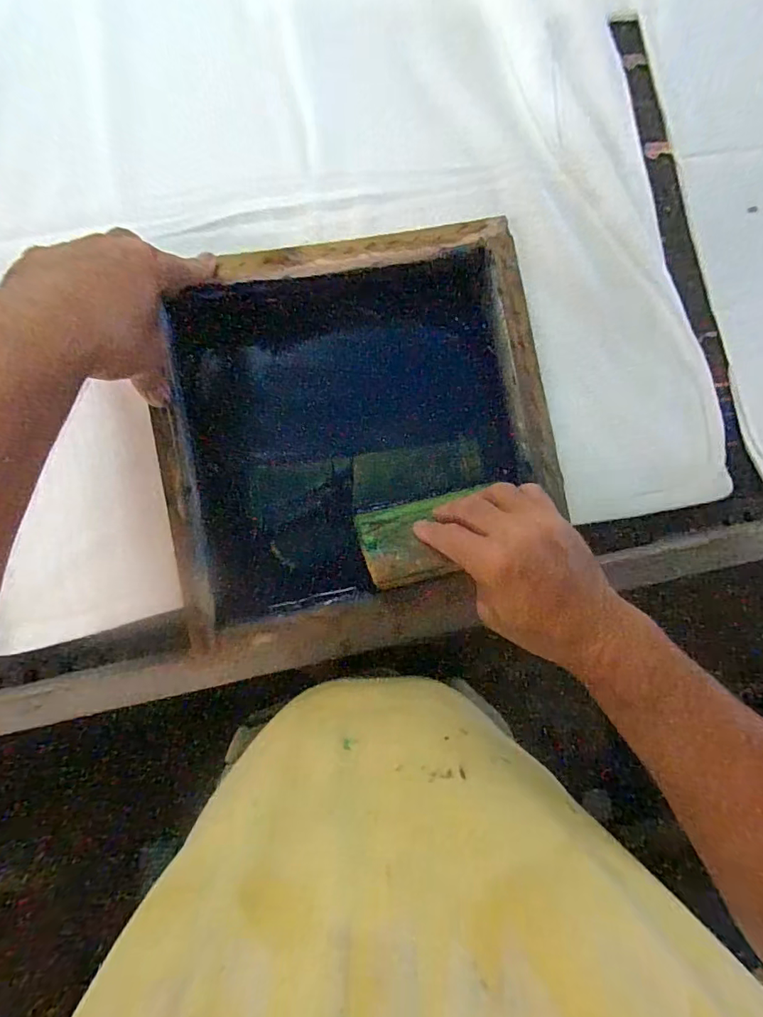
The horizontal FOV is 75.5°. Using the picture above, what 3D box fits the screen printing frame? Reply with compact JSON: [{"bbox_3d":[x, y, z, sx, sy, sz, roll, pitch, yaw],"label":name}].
[{"bbox_3d":[-0.018,-0.063,0.434,0.323,0.048,0.334,-10,86,-8],"label":"screen printing frame"}]

